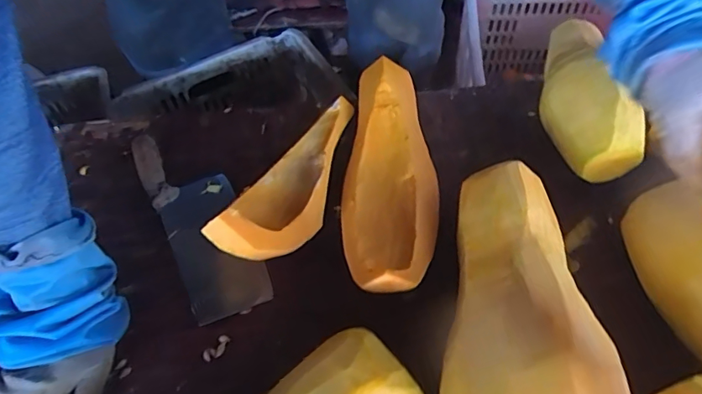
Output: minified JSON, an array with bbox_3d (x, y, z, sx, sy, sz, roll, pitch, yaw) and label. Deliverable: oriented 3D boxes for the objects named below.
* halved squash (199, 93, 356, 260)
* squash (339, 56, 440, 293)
[{"bbox_3d":[-0.065,-0.028,0.561,0.100,0.061,0.266,13,41,13],"label":"halved squash"},{"bbox_3d":[0.040,-0.046,0.546,0.107,0.059,0.348,-5,54,3],"label":"squash"}]

